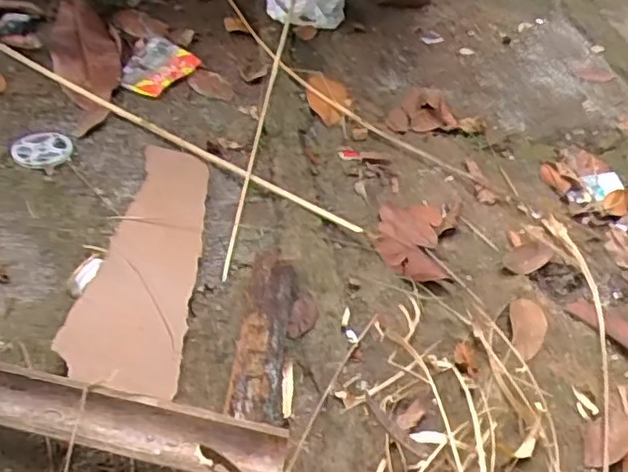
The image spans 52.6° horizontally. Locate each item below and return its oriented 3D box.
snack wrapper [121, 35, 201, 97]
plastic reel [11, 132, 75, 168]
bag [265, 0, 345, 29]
[{"bbox_3d":[-0.313,-0.335,1.245,0.133,0.034,0.147,37,53,26],"label":"snack wrapper"},{"bbox_3d":[-0.460,-0.148,1.074,0.094,0.009,0.090,3,46,-3],"label":"plastic reel"},{"bbox_3d":[-0.027,-0.510,1.407,0.162,0.085,0.152,20,48,12],"label":"bag"}]

